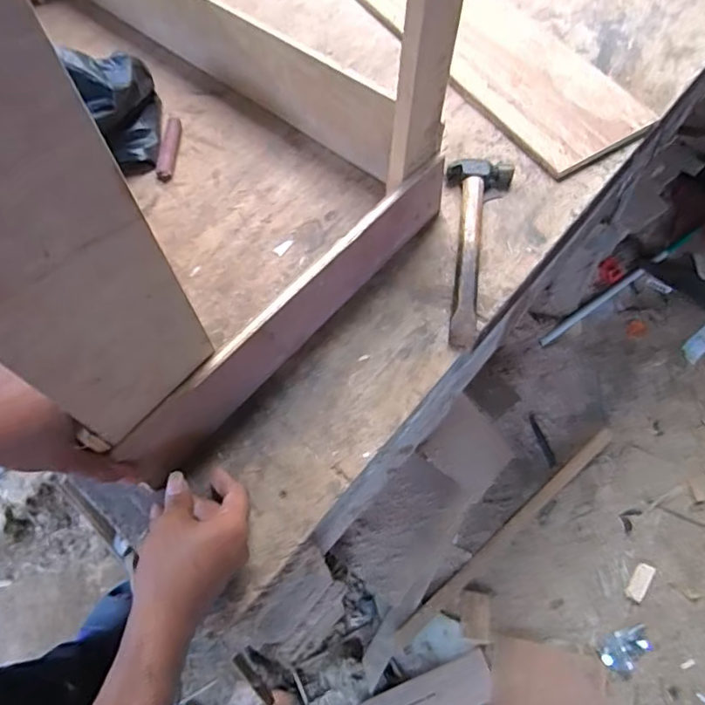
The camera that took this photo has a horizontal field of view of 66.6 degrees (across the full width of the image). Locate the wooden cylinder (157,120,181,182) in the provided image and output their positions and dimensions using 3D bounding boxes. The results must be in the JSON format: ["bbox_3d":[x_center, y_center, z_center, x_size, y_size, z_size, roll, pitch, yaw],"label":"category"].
[{"bbox_3d":[-0.246,-0.276,0.722,0.021,0.013,0.115,0,59,0],"label":"wooden cylinder"}]

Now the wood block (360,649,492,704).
[{"bbox_3d":[0.149,0.703,1.079,0.278,0.025,0.093,-21,63,-8],"label":"wood block"}]

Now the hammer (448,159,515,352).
[{"bbox_3d":[0.129,-0.126,0.626,0.073,0.028,0.254,15,60,9],"label":"hammer"}]

